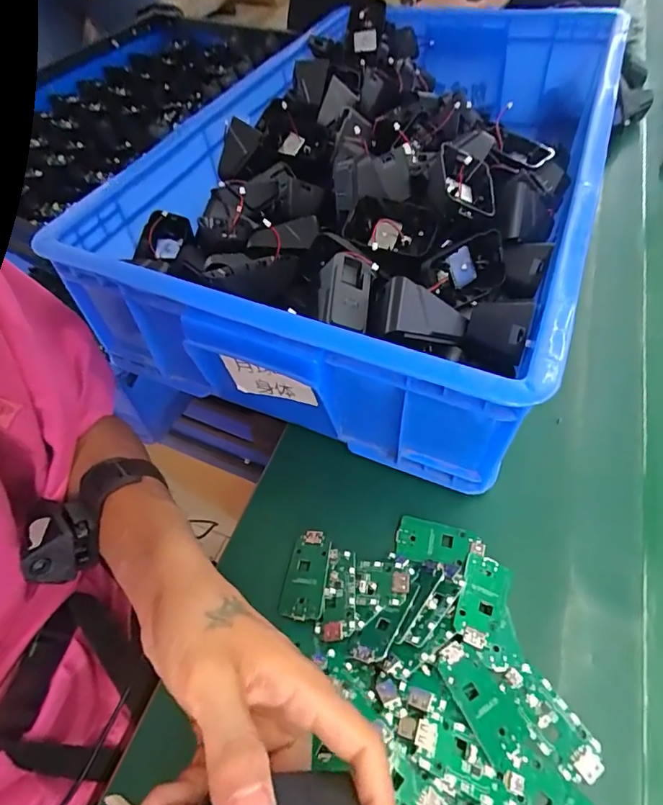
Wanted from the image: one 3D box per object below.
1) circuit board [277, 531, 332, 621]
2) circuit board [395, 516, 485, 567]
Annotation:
[{"bbox_3d":[-0.019,0.127,0.361,0.033,0.005,0.063,-4,54,20],"label":"circuit board"},{"bbox_3d":[0.081,0.107,0.365,0.062,0.008,0.032,12,56,11],"label":"circuit board"}]

